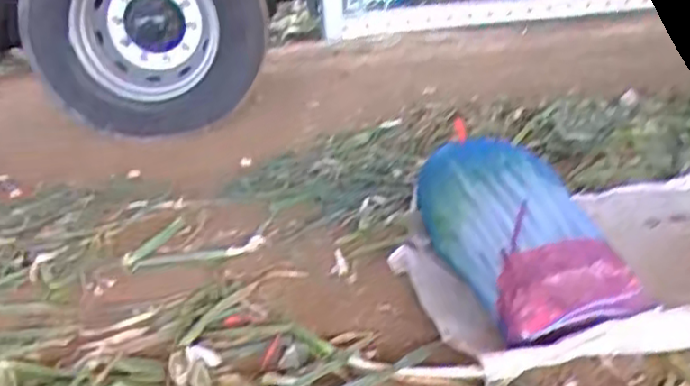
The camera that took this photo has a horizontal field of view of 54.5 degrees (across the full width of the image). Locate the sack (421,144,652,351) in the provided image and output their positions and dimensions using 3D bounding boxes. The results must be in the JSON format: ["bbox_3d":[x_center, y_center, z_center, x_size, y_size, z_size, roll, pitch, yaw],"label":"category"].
[{"bbox_3d":[0.362,0.051,1.481,0.293,0.244,0.729,-7,23,-7],"label":"sack"}]

